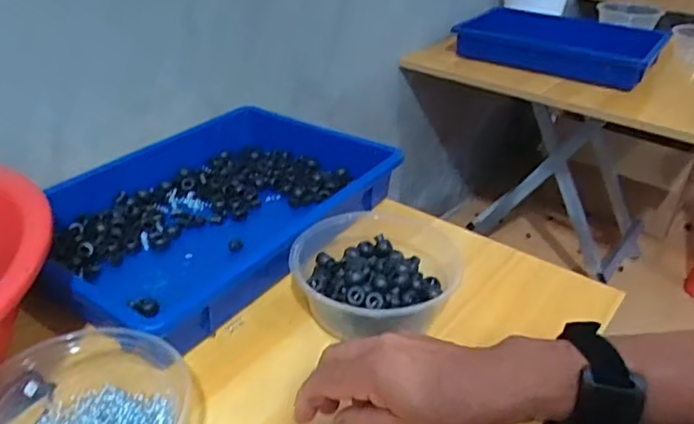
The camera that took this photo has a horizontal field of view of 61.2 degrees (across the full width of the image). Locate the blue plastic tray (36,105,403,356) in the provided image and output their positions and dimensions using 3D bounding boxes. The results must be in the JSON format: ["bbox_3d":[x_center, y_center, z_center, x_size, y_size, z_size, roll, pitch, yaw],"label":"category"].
[{"bbox_3d":[-0.138,-0.011,0.624,0.268,0.061,0.360,24,37,32],"label":"blue plastic tray"}]

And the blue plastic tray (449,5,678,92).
[{"bbox_3d":[0.430,-0.338,1.191,0.368,0.071,0.235,20,35,27],"label":"blue plastic tray"}]

